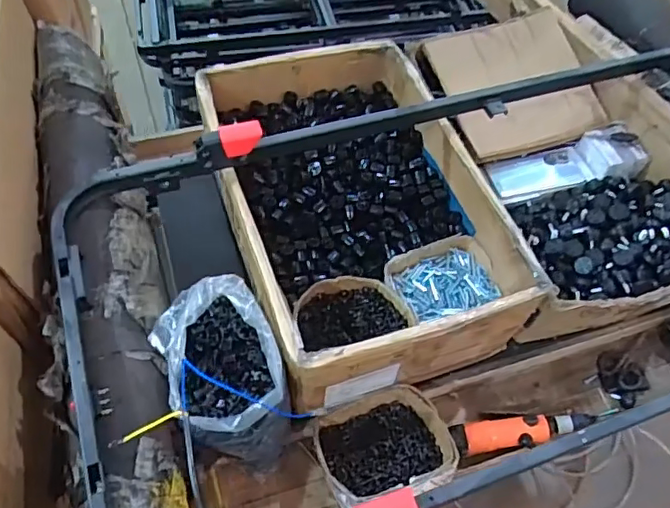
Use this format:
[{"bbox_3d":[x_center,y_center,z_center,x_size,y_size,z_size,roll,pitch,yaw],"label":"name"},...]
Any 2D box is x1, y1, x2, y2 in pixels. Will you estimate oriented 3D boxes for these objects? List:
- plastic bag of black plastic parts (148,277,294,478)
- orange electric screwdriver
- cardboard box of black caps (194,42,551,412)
[{"bbox_3d":[-0.132,0.149,0.687,0.129,0.141,0.194,-22,61,-17],"label":"plastic bag of black plastic parts"},{"bbox_3d":[0.264,0.245,0.794,0.207,0.045,0.053,-3,57,-6],"label":"orange electric screwdriver"},{"bbox_3d":[0.024,-0.079,0.852,0.349,0.148,0.532,-17,60,-14],"label":"cardboard box of black caps"}]

